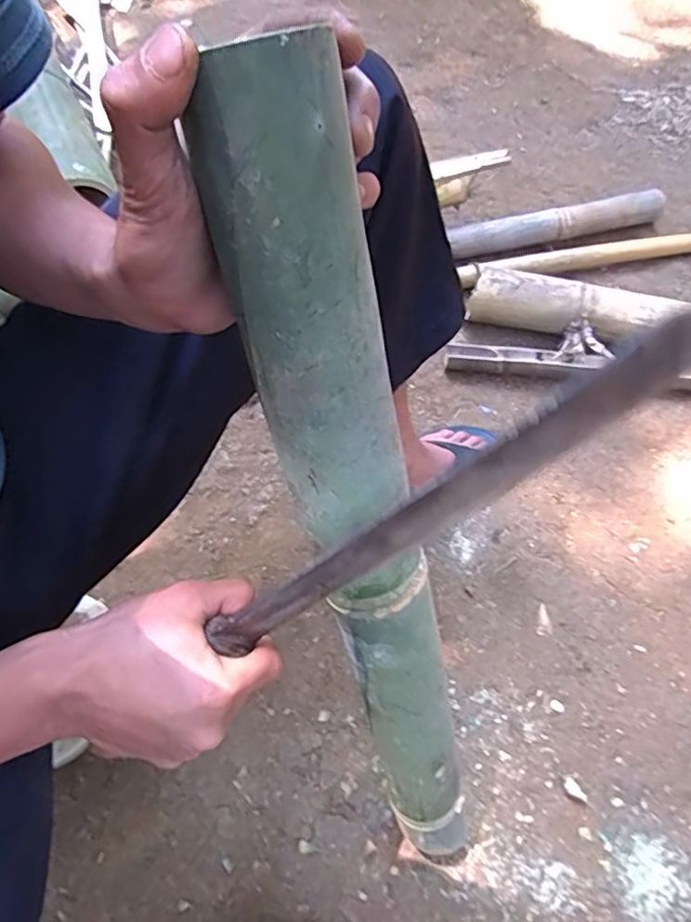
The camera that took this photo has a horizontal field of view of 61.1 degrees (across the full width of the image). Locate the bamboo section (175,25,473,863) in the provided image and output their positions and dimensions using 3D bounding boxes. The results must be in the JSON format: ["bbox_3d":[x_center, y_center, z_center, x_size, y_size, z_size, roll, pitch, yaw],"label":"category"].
[{"bbox_3d":[0.024,0.095,0.356,0.058,0.577,0.031,-26,36,-17],"label":"bamboo section"}]

